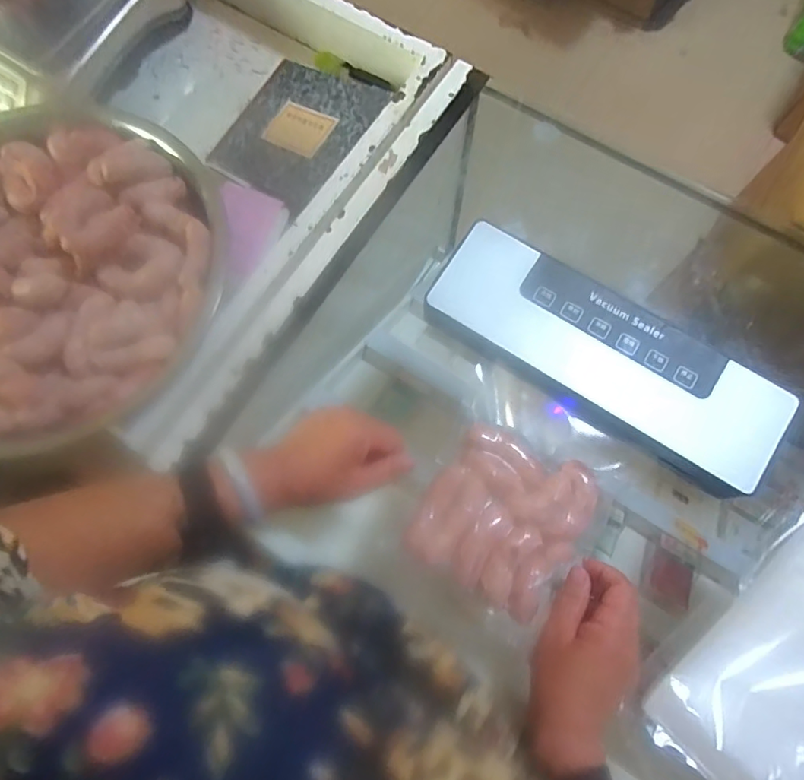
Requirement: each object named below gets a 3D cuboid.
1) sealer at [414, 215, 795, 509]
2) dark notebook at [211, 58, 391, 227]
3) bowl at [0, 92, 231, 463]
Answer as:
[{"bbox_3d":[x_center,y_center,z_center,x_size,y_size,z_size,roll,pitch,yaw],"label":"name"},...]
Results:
[{"bbox_3d":[0.191,-0.032,0.508,0.340,0.038,0.117,33,78,9],"label":"sealer"},{"bbox_3d":[-0.136,-0.328,0.664,0.193,0.015,0.190,30,84,22],"label":"dark notebook"},{"bbox_3d":[-0.405,-0.142,0.580,0.408,0.097,0.402,0,75,1],"label":"bowl"}]

